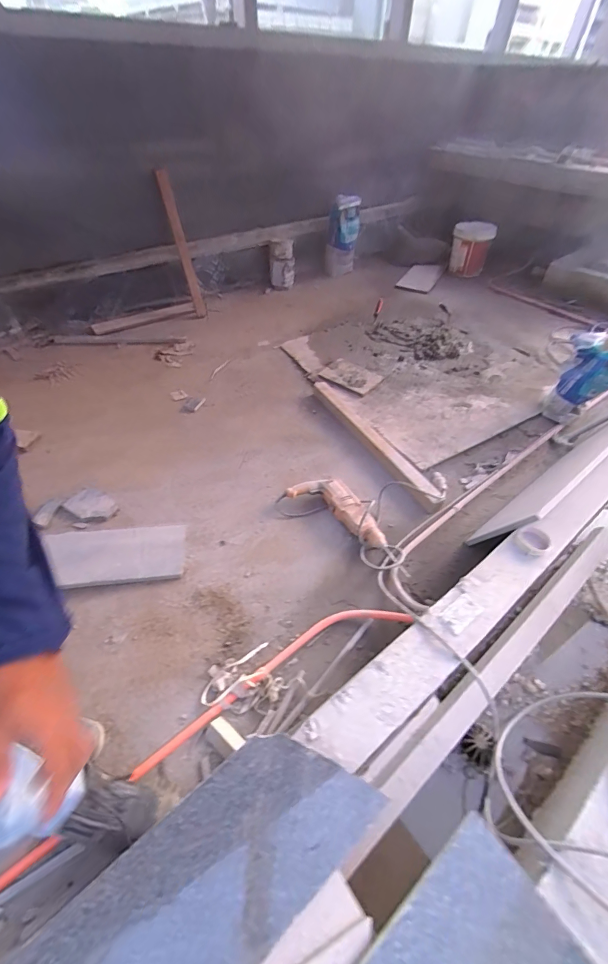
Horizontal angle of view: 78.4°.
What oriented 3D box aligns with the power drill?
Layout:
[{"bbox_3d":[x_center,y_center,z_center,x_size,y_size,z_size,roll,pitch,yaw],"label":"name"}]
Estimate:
[{"bbox_3d":[0.139,0.089,1.349,0.392,0.078,0.156,28,54,23],"label":"power drill"}]

